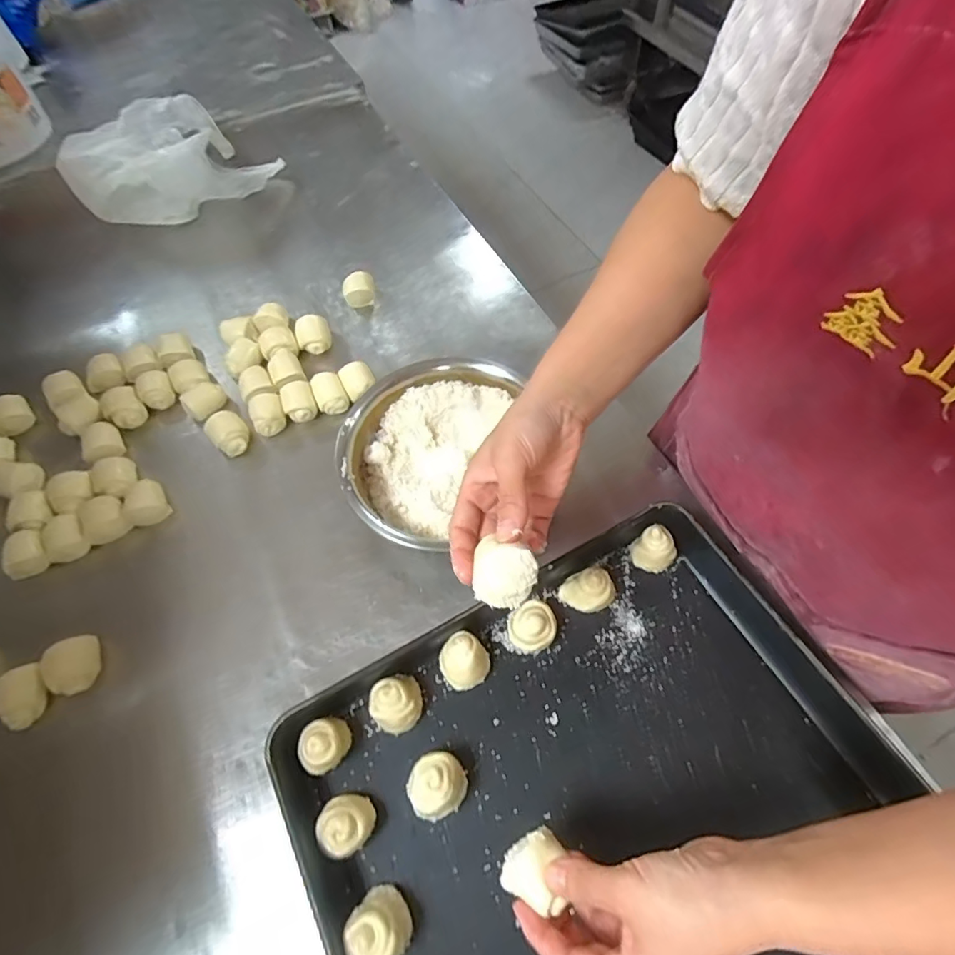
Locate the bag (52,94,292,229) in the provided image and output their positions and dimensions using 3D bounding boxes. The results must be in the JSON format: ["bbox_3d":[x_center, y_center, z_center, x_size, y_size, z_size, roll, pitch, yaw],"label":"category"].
[{"bbox_3d":[-0.443,-0.463,0.776,0.188,0.111,0.232,22,63,15],"label":"bag"}]

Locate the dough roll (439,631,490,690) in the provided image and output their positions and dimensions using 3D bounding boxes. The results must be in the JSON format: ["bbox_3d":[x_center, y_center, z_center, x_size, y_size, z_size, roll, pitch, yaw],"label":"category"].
[{"bbox_3d":[-0.012,0.153,0.439,0.039,0.035,0.038,-1,60,2],"label":"dough roll"}]

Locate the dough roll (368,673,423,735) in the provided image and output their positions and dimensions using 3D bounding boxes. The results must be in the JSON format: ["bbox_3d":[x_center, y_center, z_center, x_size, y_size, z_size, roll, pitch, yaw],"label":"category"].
[{"bbox_3d":[-0.065,0.182,0.426,0.040,0.035,0.041,-1,60,2],"label":"dough roll"}]

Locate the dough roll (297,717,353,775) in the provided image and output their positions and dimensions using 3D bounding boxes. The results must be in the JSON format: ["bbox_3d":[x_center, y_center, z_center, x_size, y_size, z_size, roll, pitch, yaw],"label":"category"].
[{"bbox_3d":[-0.117,0.209,0.413,0.039,0.033,0.036,-1,60,2],"label":"dough roll"}]

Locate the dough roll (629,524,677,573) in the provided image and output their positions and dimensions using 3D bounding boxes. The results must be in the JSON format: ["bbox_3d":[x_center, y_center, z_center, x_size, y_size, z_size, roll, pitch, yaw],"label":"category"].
[{"bbox_3d":[0.161,0.065,0.481,0.036,0.037,0.031,32,66,19],"label":"dough roll"}]

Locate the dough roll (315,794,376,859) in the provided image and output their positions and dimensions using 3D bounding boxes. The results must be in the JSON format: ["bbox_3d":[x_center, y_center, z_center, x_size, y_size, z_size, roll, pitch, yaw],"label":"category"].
[{"bbox_3d":[-0.095,0.252,0.385,0.041,0.032,0.036,-25,62,-12],"label":"dough roll"}]

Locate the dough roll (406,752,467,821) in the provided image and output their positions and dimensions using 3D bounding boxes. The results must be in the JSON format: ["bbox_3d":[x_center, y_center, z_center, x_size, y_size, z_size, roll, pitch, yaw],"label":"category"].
[{"bbox_3d":[-0.030,0.230,0.395,0.042,0.036,0.040,-1,60,2],"label":"dough roll"}]

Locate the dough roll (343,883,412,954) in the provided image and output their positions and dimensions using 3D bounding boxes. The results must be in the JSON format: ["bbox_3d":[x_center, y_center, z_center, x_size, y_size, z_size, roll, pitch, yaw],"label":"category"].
[{"bbox_3d":[-0.066,0.302,0.353,0.039,0.036,0.039,-37,65,-17],"label":"dough roll"}]

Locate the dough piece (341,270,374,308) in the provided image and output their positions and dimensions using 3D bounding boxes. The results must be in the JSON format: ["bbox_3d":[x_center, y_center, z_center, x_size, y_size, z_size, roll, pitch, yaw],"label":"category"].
[{"bbox_3d":[-0.153,-0.245,0.681,0.040,0.031,0.039,-14,60,-6],"label":"dough piece"}]

